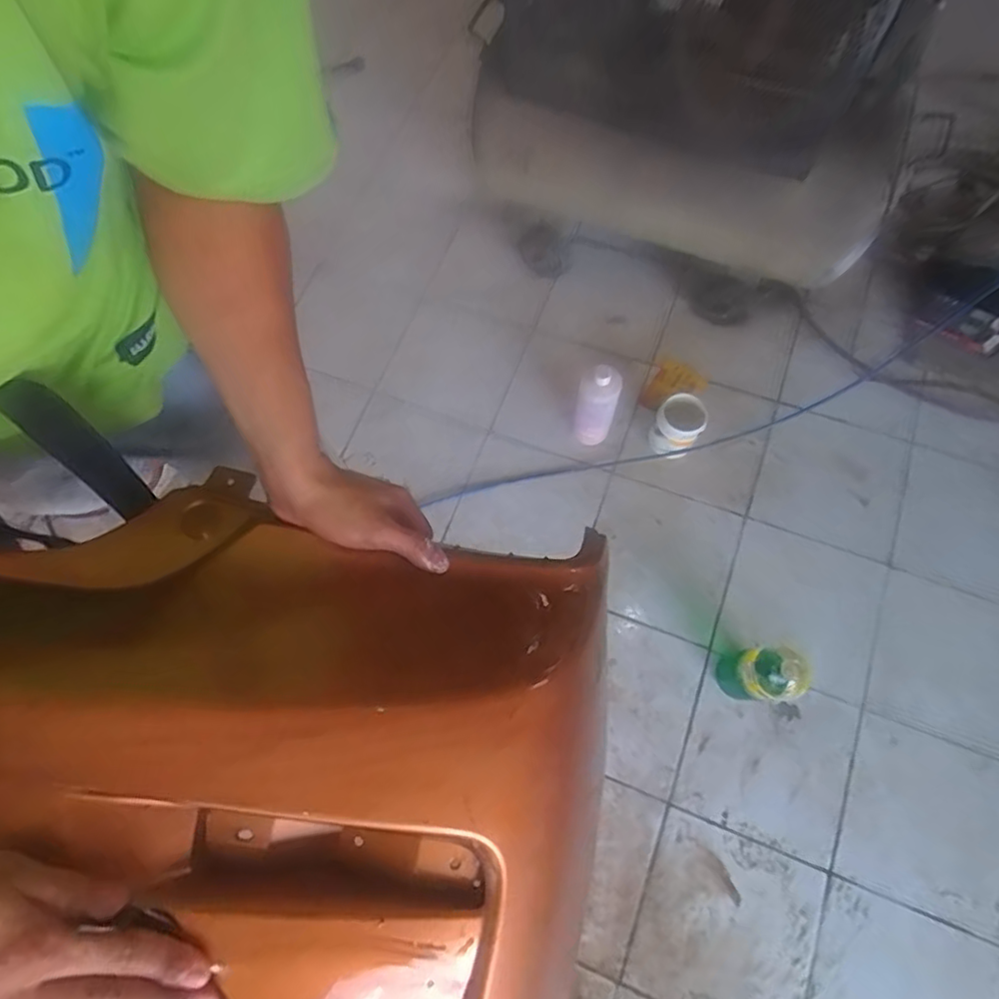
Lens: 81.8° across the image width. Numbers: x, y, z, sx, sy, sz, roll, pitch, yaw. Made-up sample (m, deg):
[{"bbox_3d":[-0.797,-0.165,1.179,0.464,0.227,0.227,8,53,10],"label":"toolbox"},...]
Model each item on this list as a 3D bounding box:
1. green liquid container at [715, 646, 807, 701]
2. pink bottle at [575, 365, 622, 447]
[{"bbox_3d":[0.450,0.313,1.033,0.082,0.260,0.092,8,75,1],"label":"green liquid container"},{"bbox_3d":[0.195,-0.188,1.163,0.078,0.245,0.077,7,71,5],"label":"pink bottle"}]

